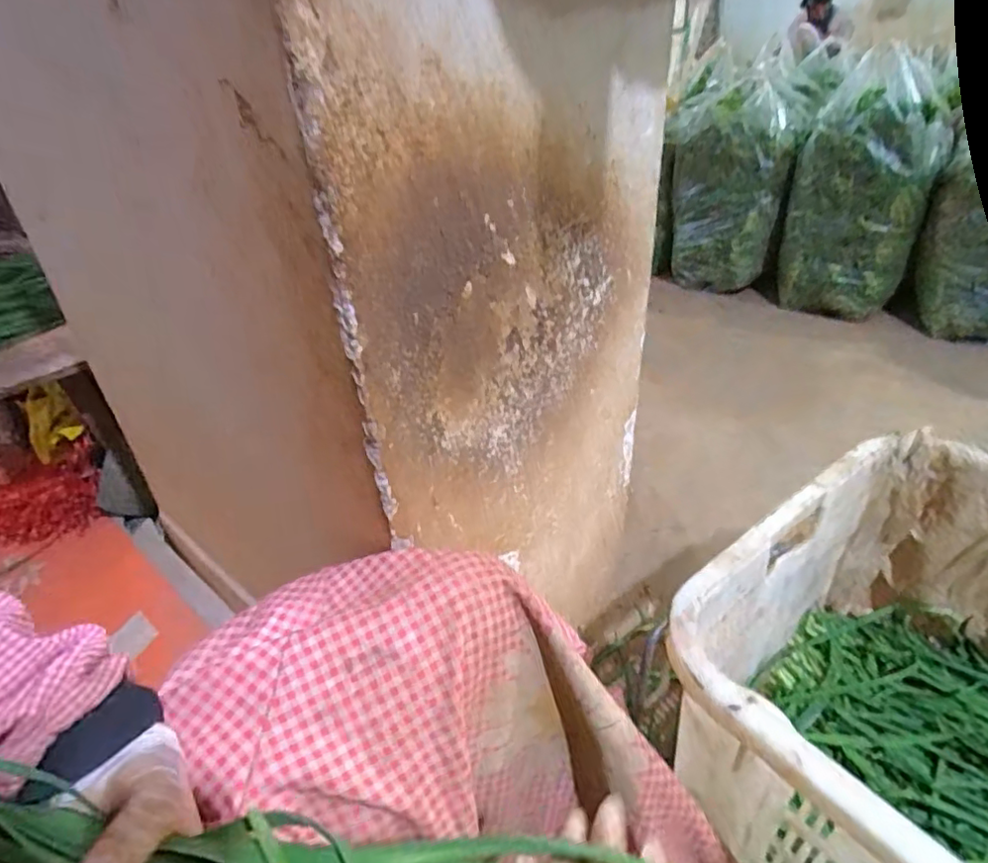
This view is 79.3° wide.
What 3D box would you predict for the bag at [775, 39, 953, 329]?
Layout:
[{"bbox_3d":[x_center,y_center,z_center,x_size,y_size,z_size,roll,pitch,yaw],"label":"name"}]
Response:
[{"bbox_3d":[0.946,-0.614,1.550,0.317,0.566,0.222,15,39,25],"label":"bag"}]

